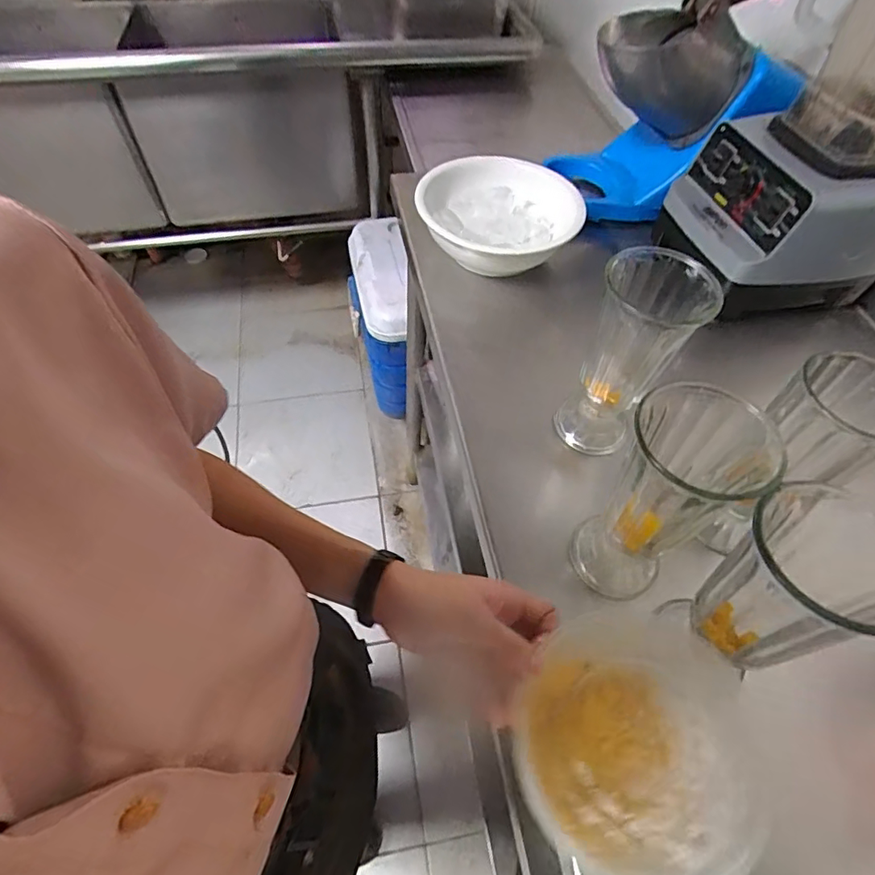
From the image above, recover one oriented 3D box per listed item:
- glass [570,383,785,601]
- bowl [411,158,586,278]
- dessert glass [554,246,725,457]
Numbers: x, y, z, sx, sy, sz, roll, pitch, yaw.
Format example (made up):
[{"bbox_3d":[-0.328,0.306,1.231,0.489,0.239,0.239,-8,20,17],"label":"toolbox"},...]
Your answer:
[{"bbox_3d":[0.160,0.051,0.392,0.078,0.192,0.087,-38,65,-24],"label":"glass"},{"bbox_3d":[0.077,-0.289,0.677,0.193,0.063,0.210,1,56,-1],"label":"bowl"},{"bbox_3d":[0.168,-0.068,0.471,0.078,0.180,0.085,1,56,-1],"label":"dessert glass"}]

